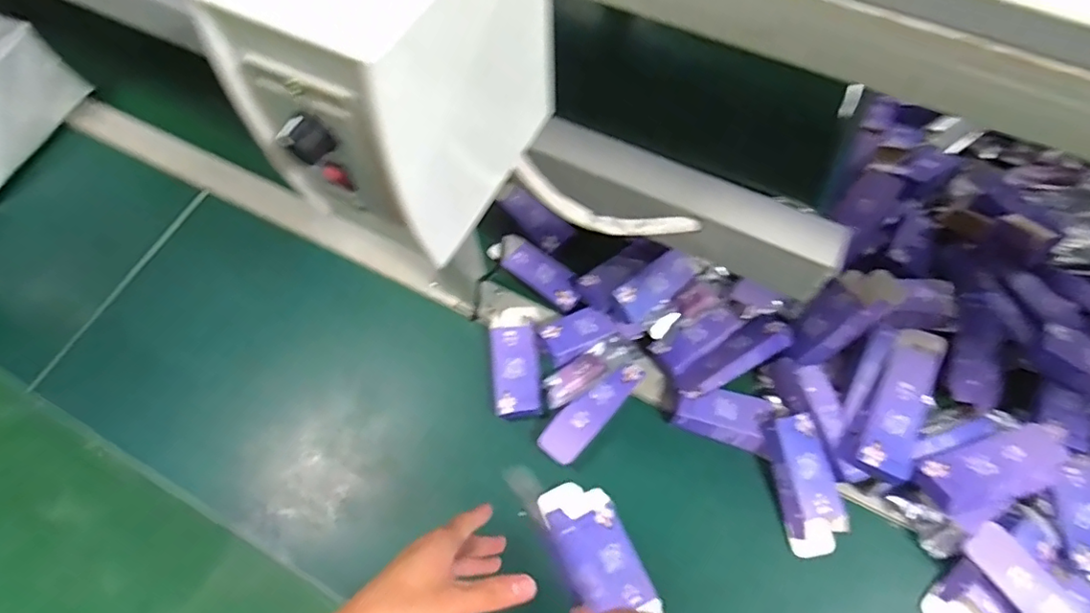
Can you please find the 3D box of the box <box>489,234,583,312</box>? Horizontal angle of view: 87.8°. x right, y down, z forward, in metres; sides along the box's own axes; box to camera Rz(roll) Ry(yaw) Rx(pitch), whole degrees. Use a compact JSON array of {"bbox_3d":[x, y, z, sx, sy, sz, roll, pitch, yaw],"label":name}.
[{"bbox_3d":[-0.012,-0.050,0.760,0.147,0.025,0.057,36,70,17],"label":"box"}]

